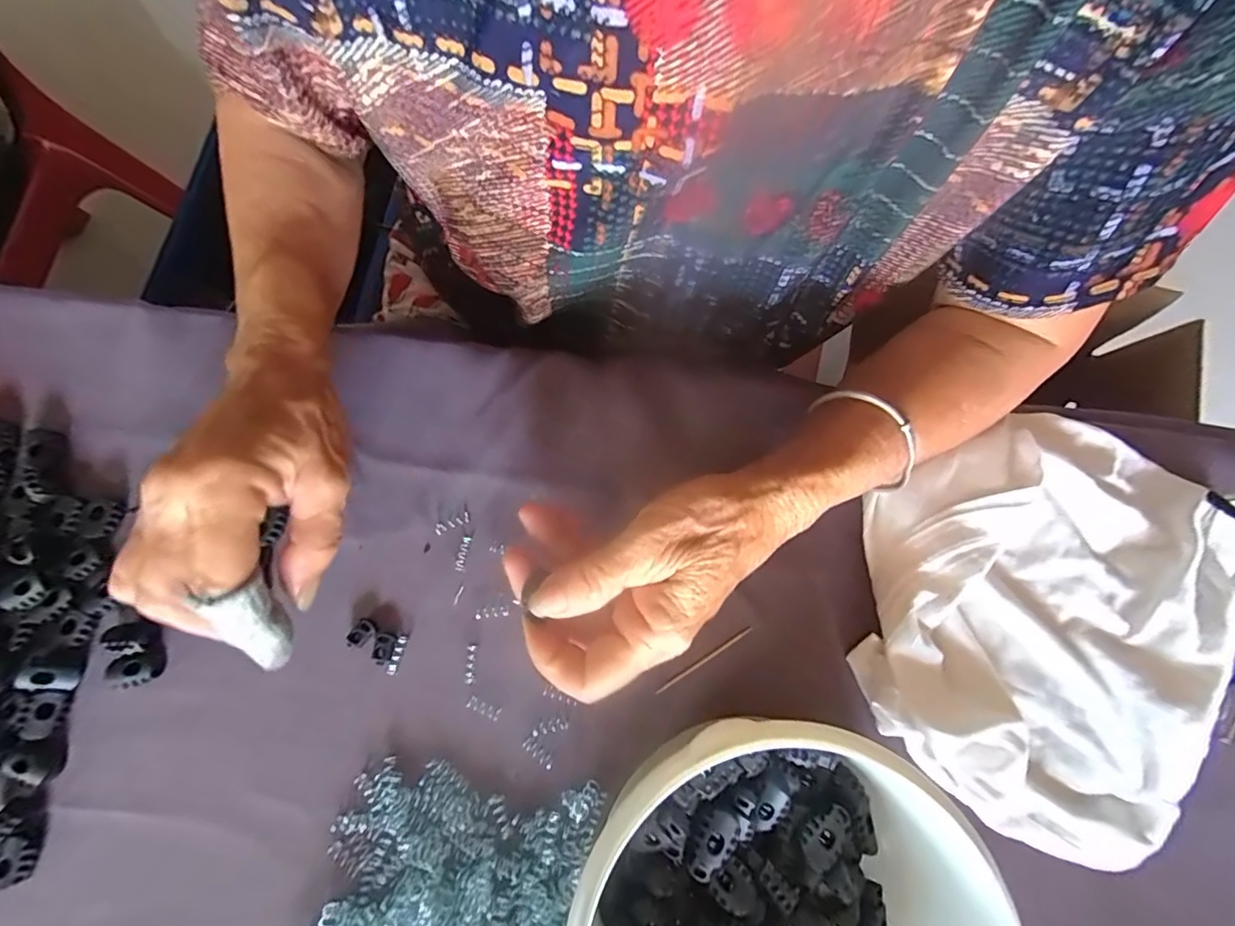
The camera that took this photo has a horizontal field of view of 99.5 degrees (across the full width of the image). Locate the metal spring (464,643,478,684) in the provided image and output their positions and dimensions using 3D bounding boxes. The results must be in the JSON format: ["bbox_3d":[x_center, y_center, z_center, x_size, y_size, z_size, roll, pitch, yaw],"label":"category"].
[{"bbox_3d":[-0.076,0.104,0.270,0.005,0.004,0.020,-1,76,-2],"label":"metal spring"}]

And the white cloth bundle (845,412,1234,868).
[{"bbox_3d":[0.215,0.069,0.266,0.169,0.035,0.204,33,77,7],"label":"white cloth bundle"}]

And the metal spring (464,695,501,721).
[{"bbox_3d":[-0.068,0.125,0.265,0.017,0.004,0.006,24,76,5],"label":"metal spring"}]

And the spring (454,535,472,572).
[{"bbox_3d":[-0.084,0.049,0.284,0.005,0.004,0.019,13,75,2],"label":"spring"}]

